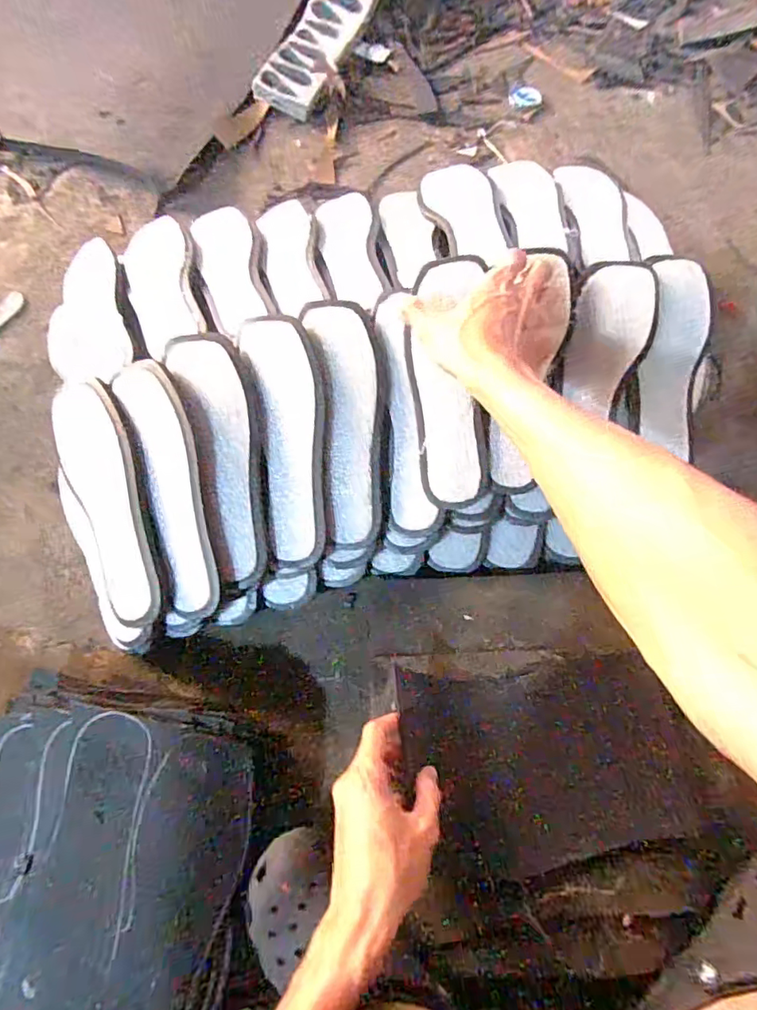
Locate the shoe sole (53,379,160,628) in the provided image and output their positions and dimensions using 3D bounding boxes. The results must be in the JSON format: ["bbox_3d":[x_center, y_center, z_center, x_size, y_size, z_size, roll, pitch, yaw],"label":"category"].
[{"bbox_3d":[-0.261,-0.006,0.519,0.071,0.024,0.242,-18,85,-4],"label":"shoe sole"}]

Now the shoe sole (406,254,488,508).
[{"bbox_3d":[0.066,-0.117,0.517,0.067,0.023,0.234,-4,94,0],"label":"shoe sole"}]

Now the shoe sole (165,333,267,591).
[{"bbox_3d":[-0.148,-0.044,0.523,0.067,0.017,0.242,-10,89,-2],"label":"shoe sole"}]

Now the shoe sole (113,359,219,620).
[{"bbox_3d":[-0.195,-0.018,0.512,0.065,0.018,0.246,-14,88,-3],"label":"shoe sole"}]

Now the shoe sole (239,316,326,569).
[{"bbox_3d":[-0.086,-0.063,0.530,0.069,0.009,0.240,-6,91,0],"label":"shoe sole"}]

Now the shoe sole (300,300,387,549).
[{"bbox_3d":[-0.028,-0.082,0.545,0.071,0.021,0.245,-3,92,0],"label":"shoe sole"}]

